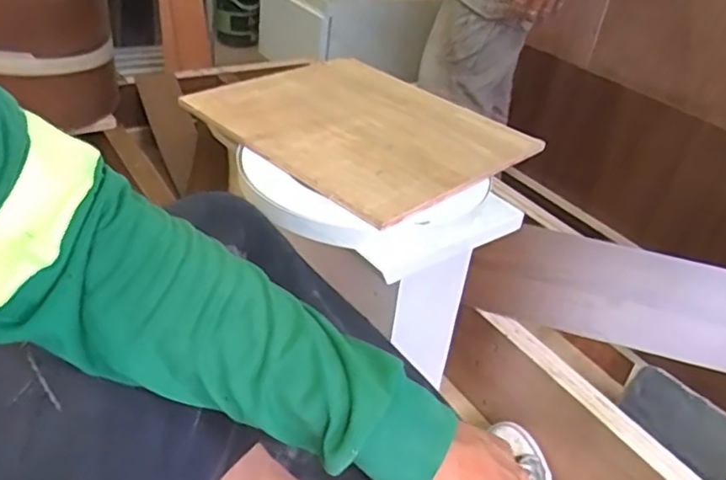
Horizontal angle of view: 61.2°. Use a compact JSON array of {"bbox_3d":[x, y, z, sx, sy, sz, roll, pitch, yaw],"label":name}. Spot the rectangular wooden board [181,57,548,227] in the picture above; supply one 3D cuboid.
[{"bbox_3d":[-0.002,-0.138,0.737,0.338,0.013,0.289,33,45,29],"label":"rectangular wooden board"}]

